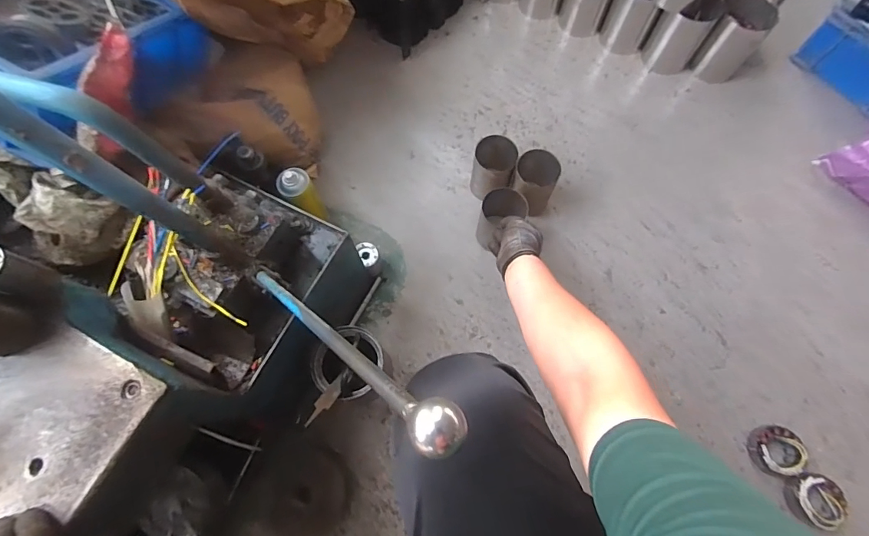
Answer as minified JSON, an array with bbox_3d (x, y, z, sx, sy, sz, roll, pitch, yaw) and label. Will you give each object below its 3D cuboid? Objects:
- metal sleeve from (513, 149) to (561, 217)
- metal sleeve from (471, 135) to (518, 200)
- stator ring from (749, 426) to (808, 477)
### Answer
[{"bbox_3d":[0.216,-0.181,0.939,0.089,0.138,0.086,9,72,4],"label":"metal sleeve"},{"bbox_3d":[0.128,-0.214,0.955,0.092,0.132,0.087,10,72,4],"label":"metal sleeve"},{"bbox_3d":[0.633,0.337,0.797,0.086,0.044,0.085,0,72,1],"label":"stator ring"}]

